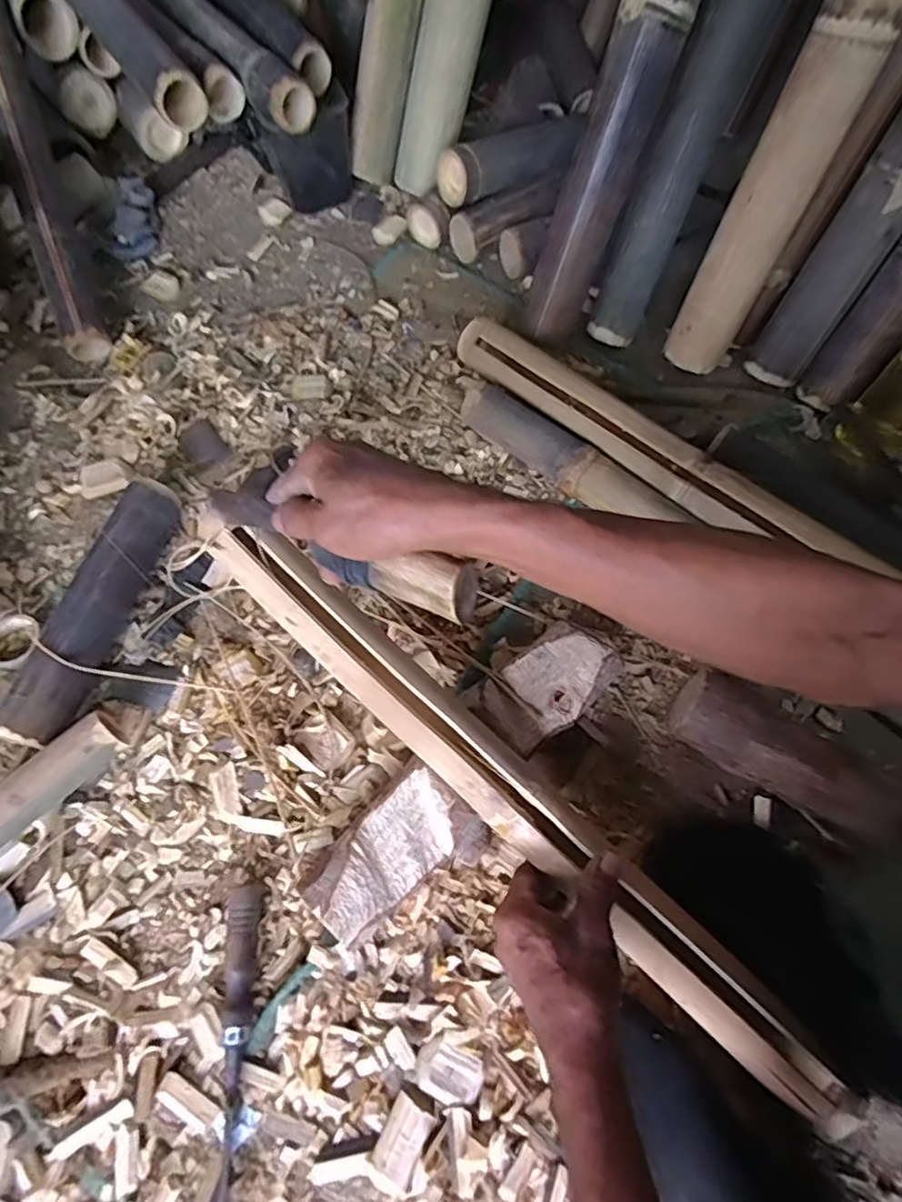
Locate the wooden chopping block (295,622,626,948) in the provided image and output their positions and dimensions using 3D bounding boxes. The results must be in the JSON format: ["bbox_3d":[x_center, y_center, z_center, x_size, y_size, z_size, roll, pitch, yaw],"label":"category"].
[{"bbox_3d":[0.016,0.147,0.528,0.102,0.060,0.319,37,71,14],"label":"wooden chopping block"}]

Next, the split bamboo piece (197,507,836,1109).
[{"bbox_3d":[0.034,0.141,0.473,0.610,0.030,0.048,42,72,8],"label":"split bamboo piece"}]

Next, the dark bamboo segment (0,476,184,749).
[{"bbox_3d":[-0.334,0.007,0.584,0.055,0.060,0.269,17,67,6],"label":"dark bamboo segment"}]

